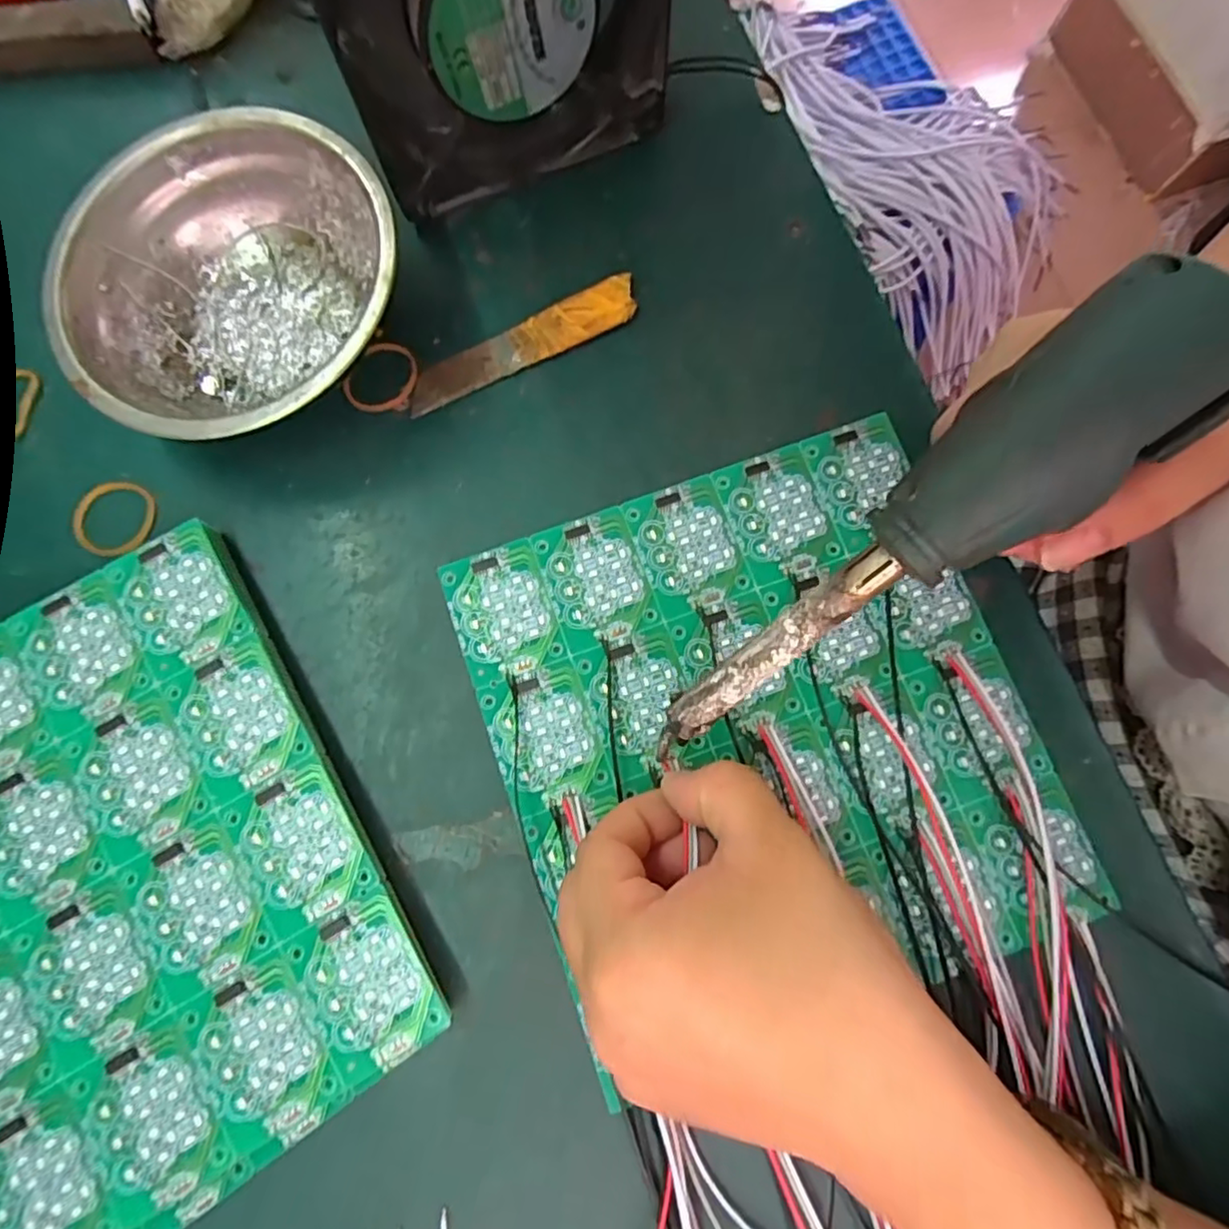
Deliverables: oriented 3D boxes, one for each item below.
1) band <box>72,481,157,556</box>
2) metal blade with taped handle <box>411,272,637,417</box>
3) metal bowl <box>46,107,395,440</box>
[{"bbox_3d":[-0.197,-0.038,0.245,0.030,0.004,0.030,3,79,0],"label":"band"},{"bbox_3d":[-0.038,-0.111,0.256,0.101,0.006,0.021,-28,81,-6],"label":"metal blade with taped handle"},{"bbox_3d":[-0.141,-0.120,0.239,0.118,0.043,0.120,0,79,-1],"label":"metal bowl"}]

